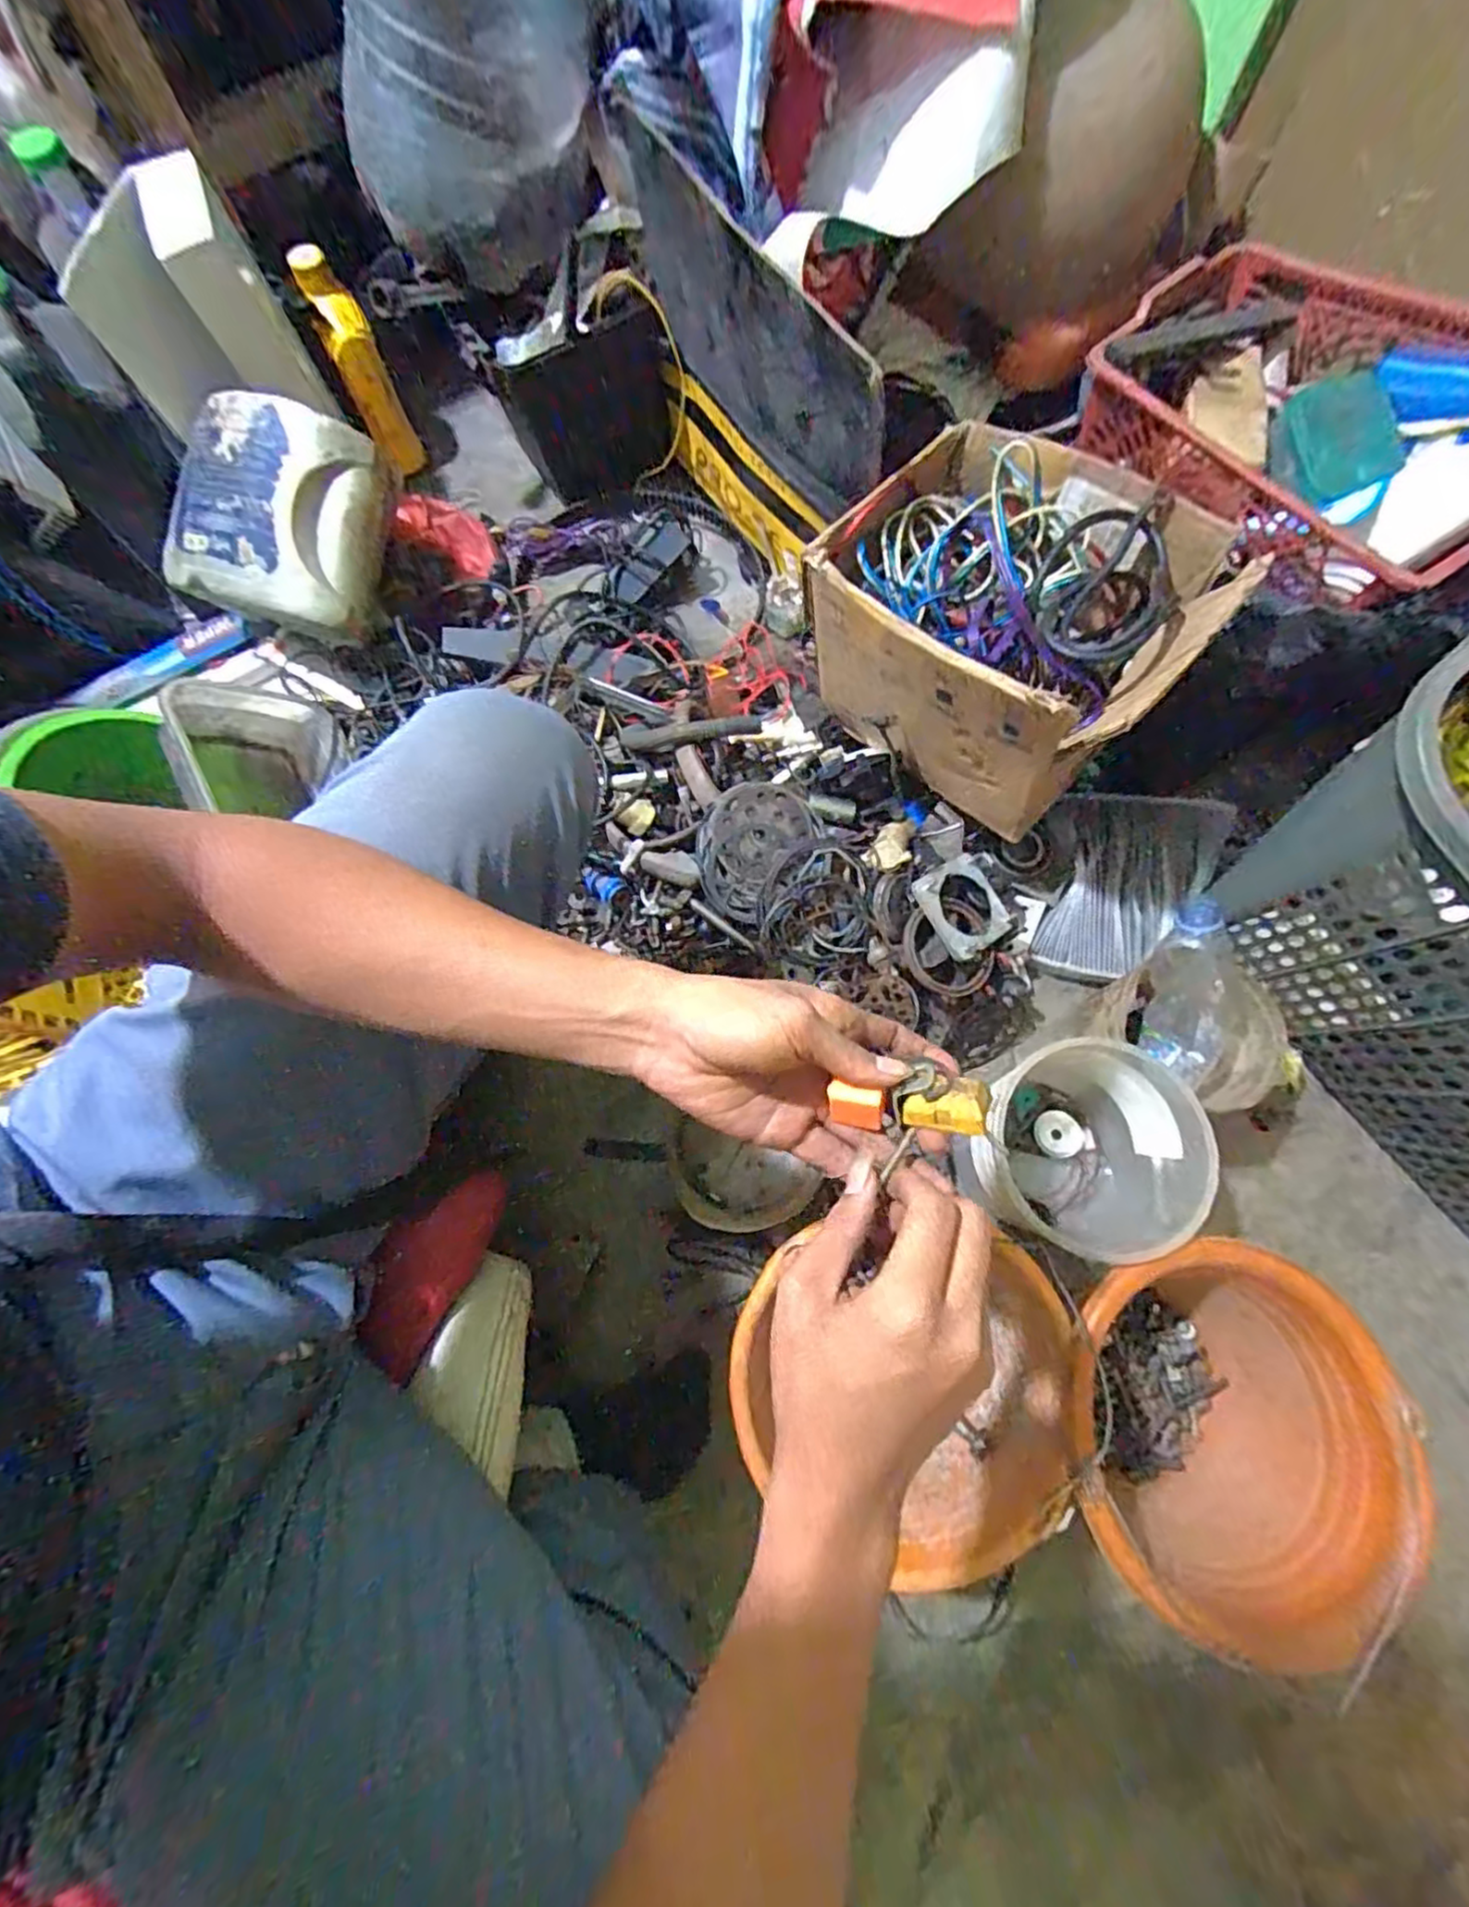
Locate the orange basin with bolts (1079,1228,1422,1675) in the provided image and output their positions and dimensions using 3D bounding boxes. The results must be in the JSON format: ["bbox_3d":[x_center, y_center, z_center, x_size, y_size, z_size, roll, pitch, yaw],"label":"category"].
[{"bbox_3d":[0.368,0.364,0.562,0.237,0.157,0.248,0,74,1],"label":"orange basin with bolts"}]

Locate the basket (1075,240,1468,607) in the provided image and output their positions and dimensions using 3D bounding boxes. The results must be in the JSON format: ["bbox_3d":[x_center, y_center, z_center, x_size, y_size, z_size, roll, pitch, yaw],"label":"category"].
[{"bbox_3d":[0.492,-0.455,0.584,0.272,0.087,0.353,-36,76,-9],"label":"basket"}]

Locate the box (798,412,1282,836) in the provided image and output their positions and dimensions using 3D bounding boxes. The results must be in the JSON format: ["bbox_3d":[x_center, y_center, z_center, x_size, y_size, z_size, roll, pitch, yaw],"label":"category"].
[{"bbox_3d":[0.241,-0.300,0.651,0.296,0.189,0.238,41,79,12],"label":"box"}]

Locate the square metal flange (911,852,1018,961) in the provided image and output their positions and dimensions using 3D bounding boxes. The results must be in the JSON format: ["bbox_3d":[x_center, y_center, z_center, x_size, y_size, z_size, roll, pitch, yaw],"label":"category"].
[{"bbox_3d":[0.223,-0.045,0.675,0.085,0.017,0.090,-26,88,-25],"label":"square metal flange"}]

